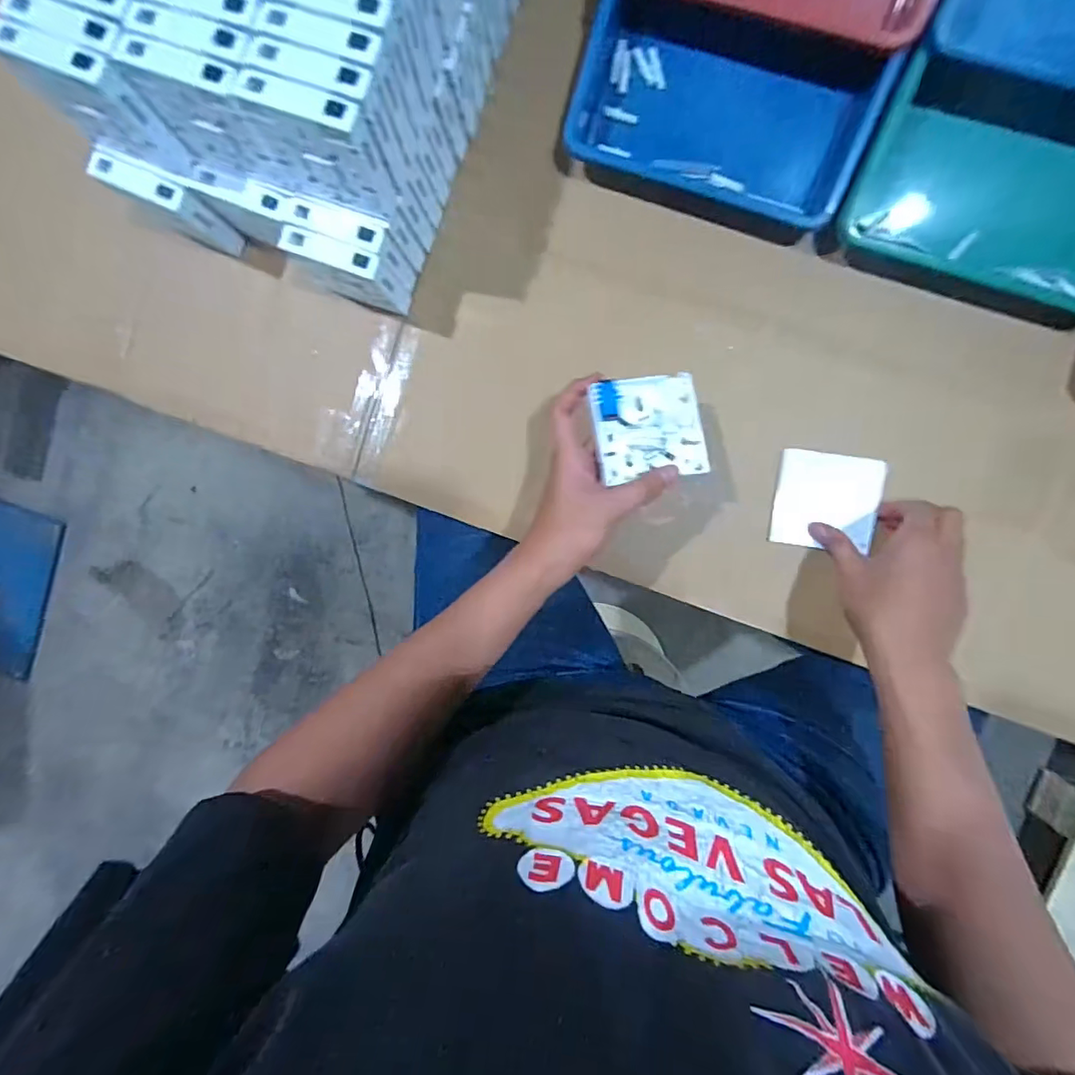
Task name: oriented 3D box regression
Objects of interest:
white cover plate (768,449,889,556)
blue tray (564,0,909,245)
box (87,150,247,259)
[{"bbox_3d":[0.264,-0.033,0.483,0.087,0.009,0.085,8,95,8],"label":"white cover plate"},{"bbox_3d":[0.153,-0.360,0.450,0.243,0.048,0.140,22,108,5],"label":"blue tray"},{"bbox_3d":[-0.331,-0.303,0.488,0.079,0.099,0.026,28,96,3],"label":"box"}]

